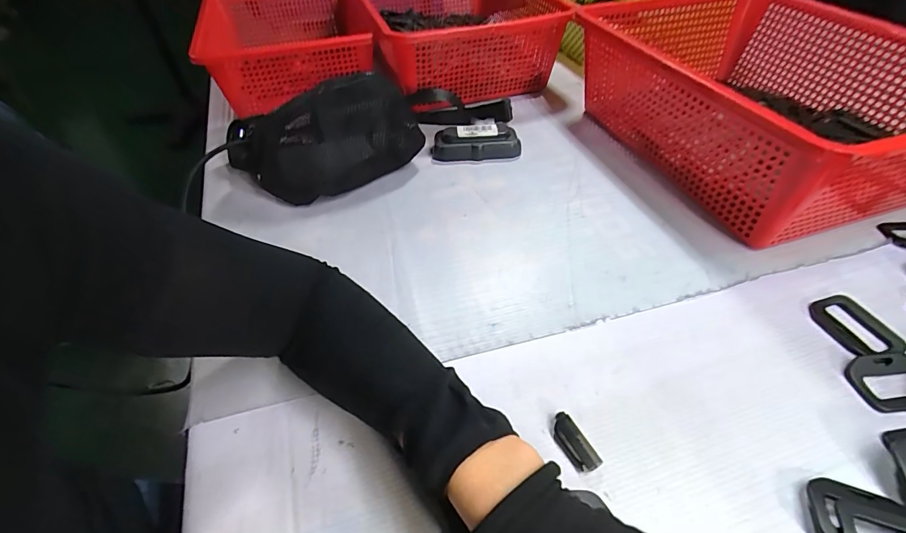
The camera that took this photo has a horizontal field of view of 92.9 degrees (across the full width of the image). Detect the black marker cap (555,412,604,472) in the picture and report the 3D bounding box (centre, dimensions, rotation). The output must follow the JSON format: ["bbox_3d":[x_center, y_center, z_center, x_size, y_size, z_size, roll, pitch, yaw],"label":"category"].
[{"bbox_3d":[0.080,0.118,0.287,0.015,0.010,0.039,-23,49,-20],"label":"black marker cap"}]

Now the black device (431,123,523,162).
[{"bbox_3d":[0.030,-0.153,0.535,0.109,0.032,0.042,-1,45,0],"label":"black device"}]

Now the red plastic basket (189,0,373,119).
[{"bbox_3d":[-0.255,-0.351,0.662,0.206,0.080,0.318,-14,46,-12],"label":"red plastic basket"}]

